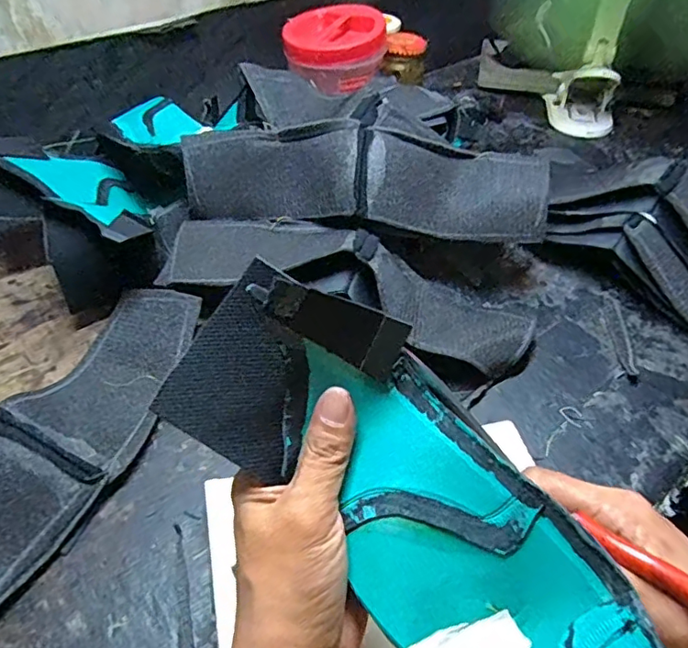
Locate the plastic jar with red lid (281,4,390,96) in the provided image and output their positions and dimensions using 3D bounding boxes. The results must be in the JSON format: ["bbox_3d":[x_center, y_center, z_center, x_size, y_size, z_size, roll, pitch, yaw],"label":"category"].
[{"bbox_3d":[-0.009,-0.330,0.648,0.123,0.063,0.097,0,47,0],"label":"plastic jar with red lid"}]

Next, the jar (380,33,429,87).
[{"bbox_3d":[0.078,-0.338,0.689,0.053,0.045,0.055,9,48,8],"label":"jar"}]

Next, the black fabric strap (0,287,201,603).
[{"bbox_3d":[-0.212,0.095,0.371,0.101,0.043,0.328,20,50,17],"label":"black fabric strap"}]

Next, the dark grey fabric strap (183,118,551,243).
[{"bbox_3d":[0.016,-0.127,0.478,0.315,0.101,0.050,5,6,4],"label":"dark grey fabric strap"}]

